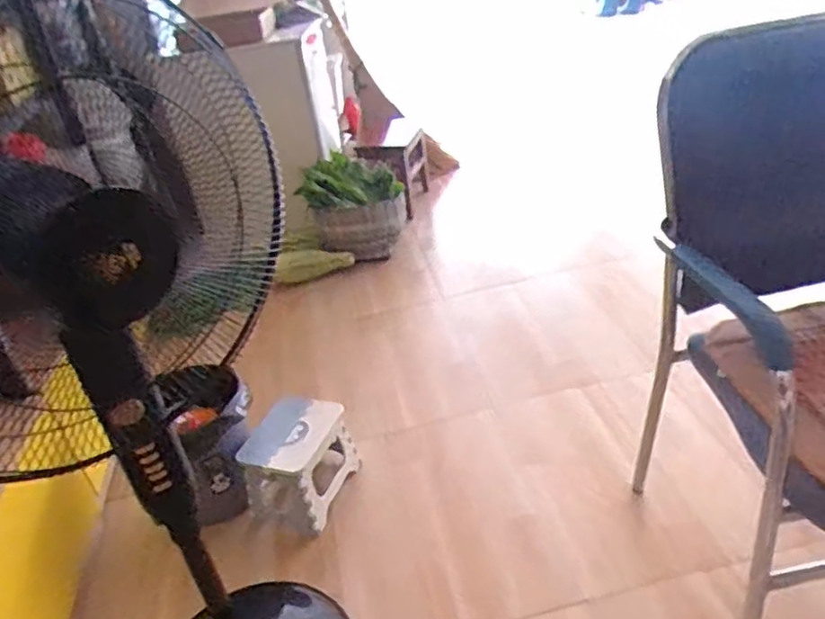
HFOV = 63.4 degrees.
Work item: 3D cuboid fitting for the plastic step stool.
[{"bbox_3d":[-0.260,0.352,1.542,0.190,0.196,0.234,3,34,18],"label":"plastic step stool"}]

